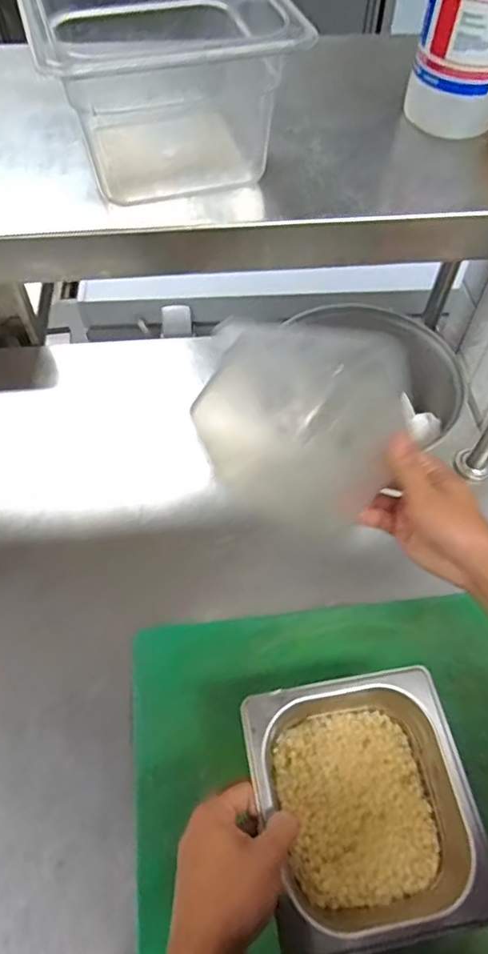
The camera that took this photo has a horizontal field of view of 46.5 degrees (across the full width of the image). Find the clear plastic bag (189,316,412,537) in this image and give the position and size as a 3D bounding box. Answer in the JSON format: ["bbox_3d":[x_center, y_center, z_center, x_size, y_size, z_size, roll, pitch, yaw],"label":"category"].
[{"bbox_3d":[0.038,-0.048,0.445,0.105,0.141,0.149,-37,63,-21],"label":"clear plastic bag"}]

